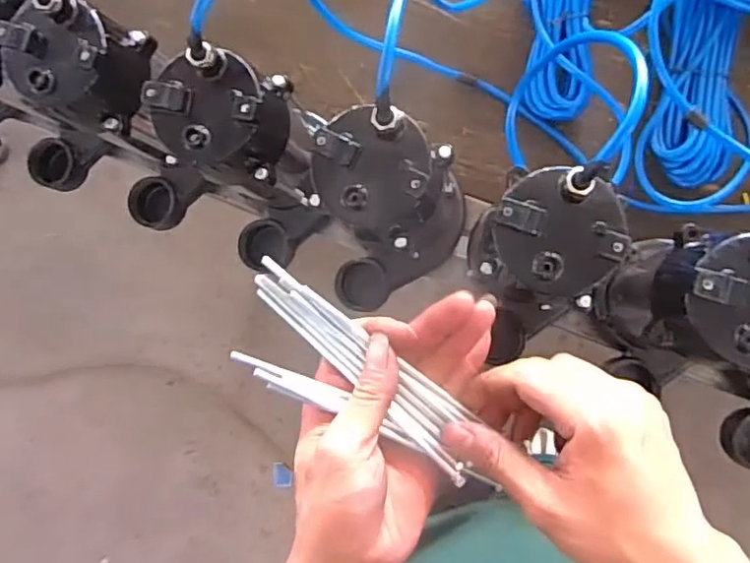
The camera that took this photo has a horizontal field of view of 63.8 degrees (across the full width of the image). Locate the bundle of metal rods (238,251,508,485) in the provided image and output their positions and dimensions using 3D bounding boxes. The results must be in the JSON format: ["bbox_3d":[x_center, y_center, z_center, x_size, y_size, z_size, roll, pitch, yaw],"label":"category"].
[{"bbox_3d":[-0.006,0.054,0.326,0.157,0.028,0.053,32,94,4],"label":"bundle of metal rods"}]

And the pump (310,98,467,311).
[{"bbox_3d":[0.004,-0.044,0.521,0.105,0.251,0.150,19,92,9],"label":"pump"}]

